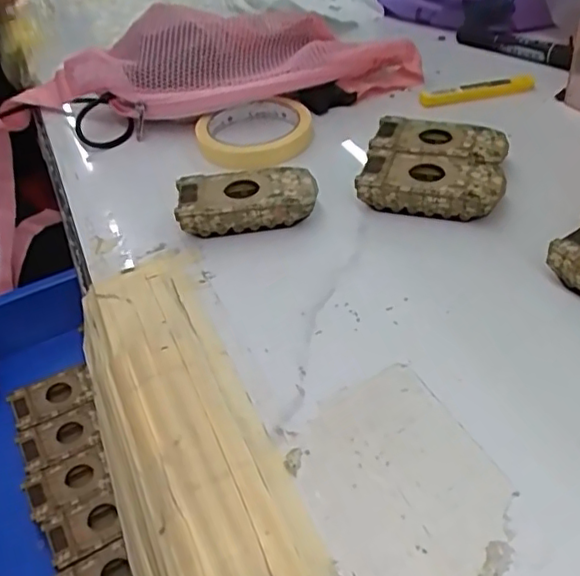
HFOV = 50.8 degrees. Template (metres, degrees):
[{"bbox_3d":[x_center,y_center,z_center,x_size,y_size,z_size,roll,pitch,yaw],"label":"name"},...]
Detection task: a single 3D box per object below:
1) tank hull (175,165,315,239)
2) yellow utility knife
[{"bbox_3d":[-0.029,-0.061,0.433,0.094,0.028,0.044,-7,42,0],"label":"tank hull"},{"bbox_3d":[0.169,-0.178,0.546,0.100,0.008,0.016,-8,42,-1],"label":"yellow utility knife"}]

